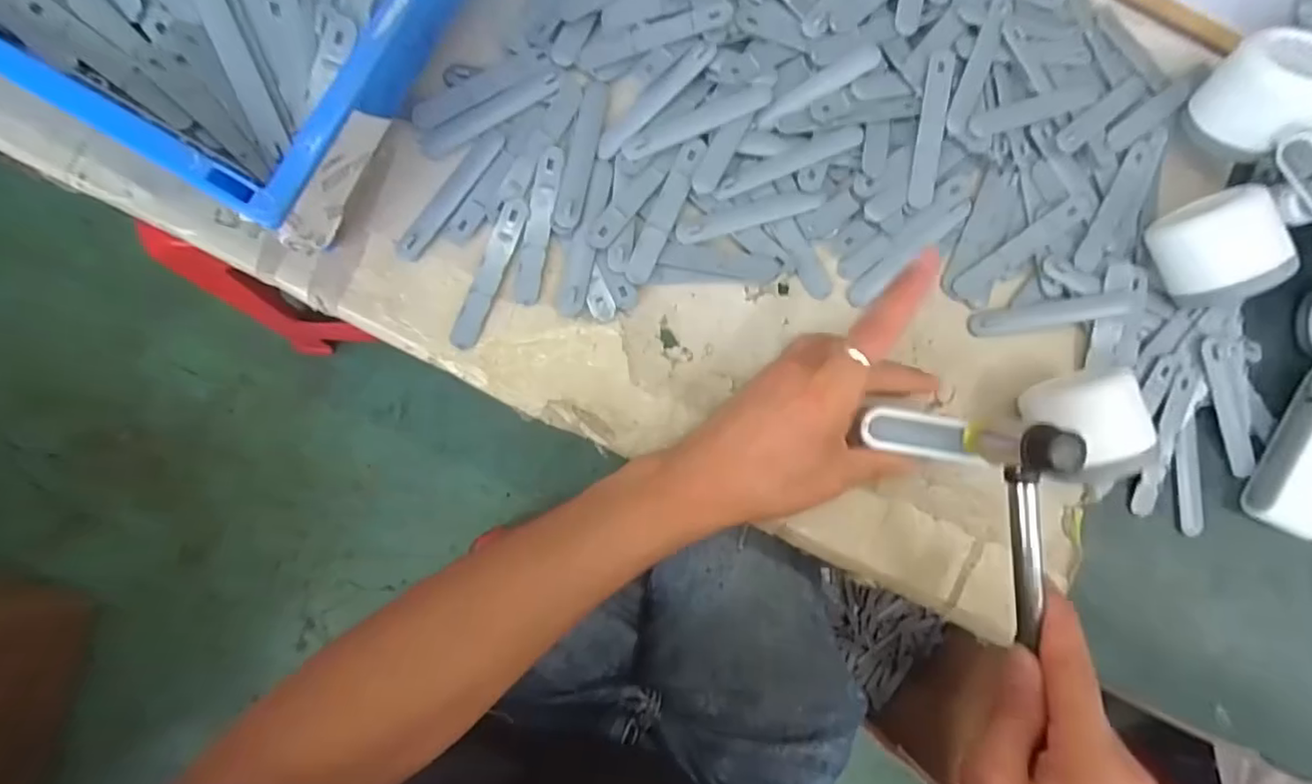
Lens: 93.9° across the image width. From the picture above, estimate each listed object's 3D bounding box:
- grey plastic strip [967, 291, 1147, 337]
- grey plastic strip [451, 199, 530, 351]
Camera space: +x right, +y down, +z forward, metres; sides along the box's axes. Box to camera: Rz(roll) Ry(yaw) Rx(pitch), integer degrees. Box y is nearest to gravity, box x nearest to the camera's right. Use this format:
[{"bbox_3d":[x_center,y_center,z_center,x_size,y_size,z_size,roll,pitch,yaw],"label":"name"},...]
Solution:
[{"bbox_3d":[0.251,-0.049,0.384,0.107,0.011,0.016,-8,89,-4],"label":"grey plastic strip"},{"bbox_3d":[-0.098,-0.070,0.363,0.016,0.004,0.092,21,88,-3],"label":"grey plastic strip"}]

